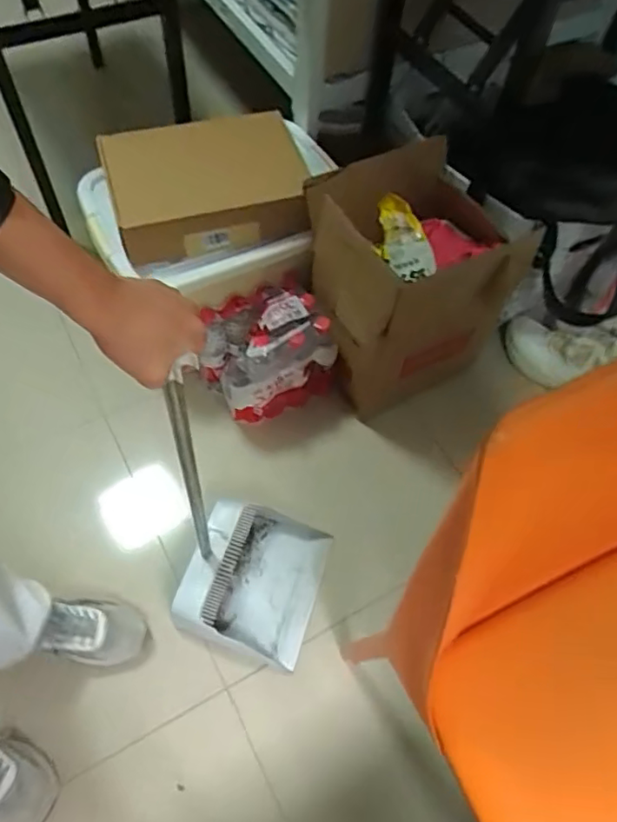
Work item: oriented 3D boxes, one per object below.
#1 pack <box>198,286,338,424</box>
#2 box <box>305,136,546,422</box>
[{"bbox_3d":[-0.089,-0.107,1.184,0.222,0.239,0.166,-26,64,-17],"label":"pack"},{"bbox_3d":[0.180,-0.257,1.164,0.341,0.384,0.319,-28,65,-17],"label":"box"}]

